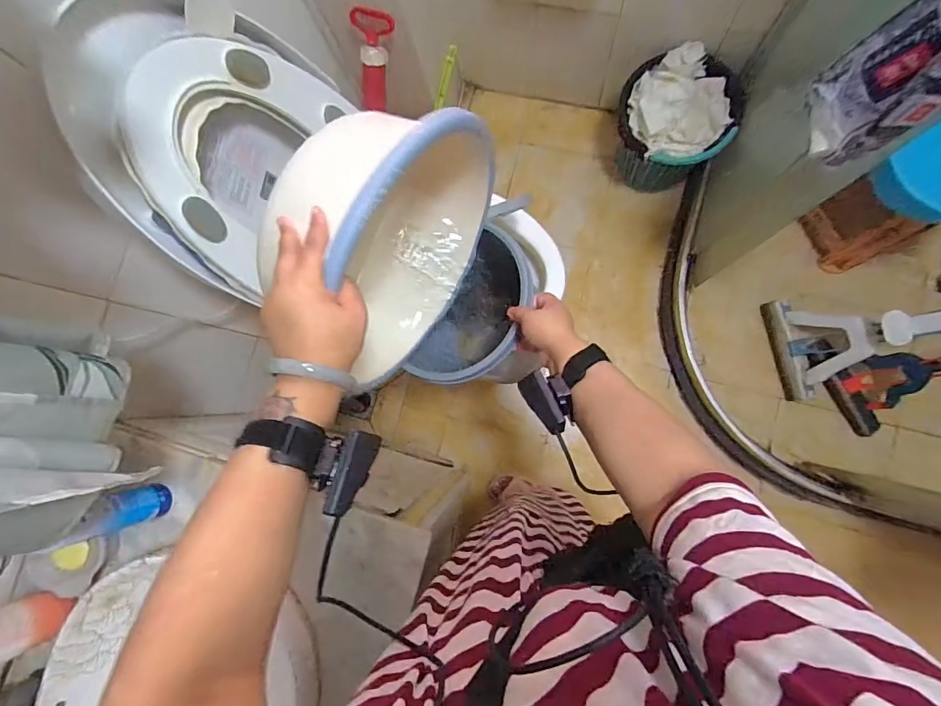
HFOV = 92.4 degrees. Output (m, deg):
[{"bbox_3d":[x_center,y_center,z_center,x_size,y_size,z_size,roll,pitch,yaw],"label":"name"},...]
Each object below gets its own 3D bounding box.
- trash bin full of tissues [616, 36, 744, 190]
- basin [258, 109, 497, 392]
[{"bbox_3d":[0.536,-0.610,1.209,0.281,0.215,0.275,-1,84,7],"label":"trash bin full of tissues"},{"bbox_3d":[-0.109,-0.141,0.554,0.135,0.341,0.324,31,88,9],"label":"basin"}]

